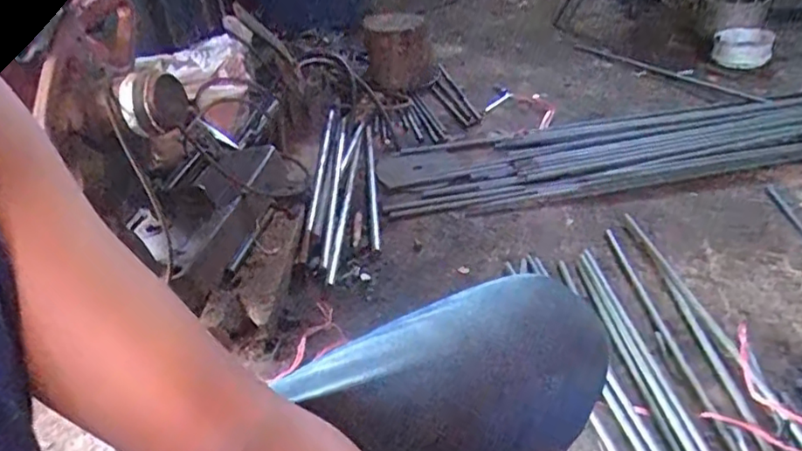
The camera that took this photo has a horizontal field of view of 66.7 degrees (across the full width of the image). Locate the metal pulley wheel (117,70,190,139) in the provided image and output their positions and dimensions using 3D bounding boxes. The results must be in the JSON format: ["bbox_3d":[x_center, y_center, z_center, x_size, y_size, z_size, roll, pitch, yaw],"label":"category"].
[{"bbox_3d":[-0.426,-0.215,1.041,0.076,0.101,0.107,-3,32,3],"label":"metal pulley wheel"}]

